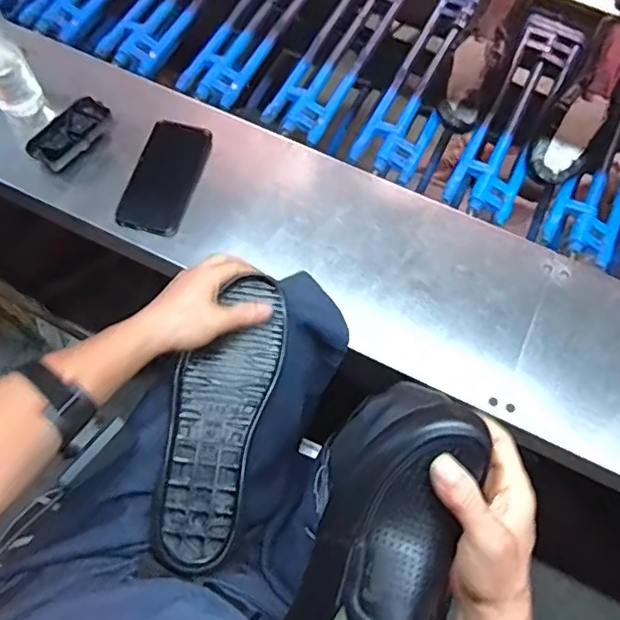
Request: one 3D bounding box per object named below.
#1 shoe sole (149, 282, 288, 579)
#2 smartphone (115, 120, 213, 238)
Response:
[{"bbox_3d":[-0.090,0.097,0.543,0.090,0.031,0.271,13,71,5],"label":"shoe sole"},{"bbox_3d":[-0.183,-0.168,0.729,0.084,0.015,0.156,15,68,5],"label":"smartphone"}]

